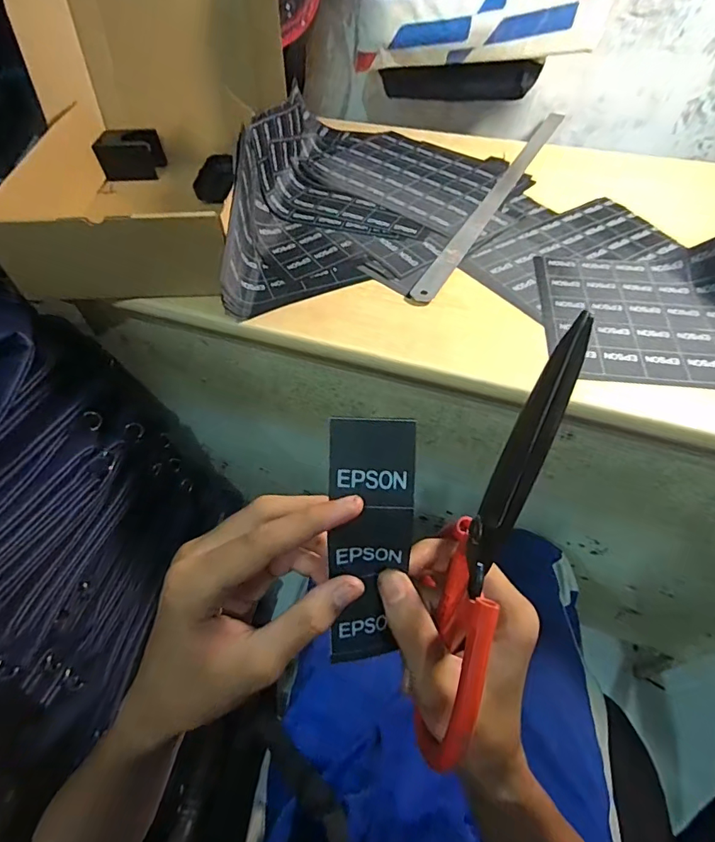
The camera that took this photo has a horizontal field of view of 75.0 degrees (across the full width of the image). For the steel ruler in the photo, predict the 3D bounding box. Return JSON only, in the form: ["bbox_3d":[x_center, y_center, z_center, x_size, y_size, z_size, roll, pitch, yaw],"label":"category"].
[{"bbox_3d":[0.217,-0.347,0.694,0.029,0.007,0.599,24,57,18],"label":"steel ruler"}]

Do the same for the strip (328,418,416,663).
[{"bbox_3d":[0.006,0.059,0.222,0.038,0.120,0.010,1,11,-2],"label":"strip"}]

